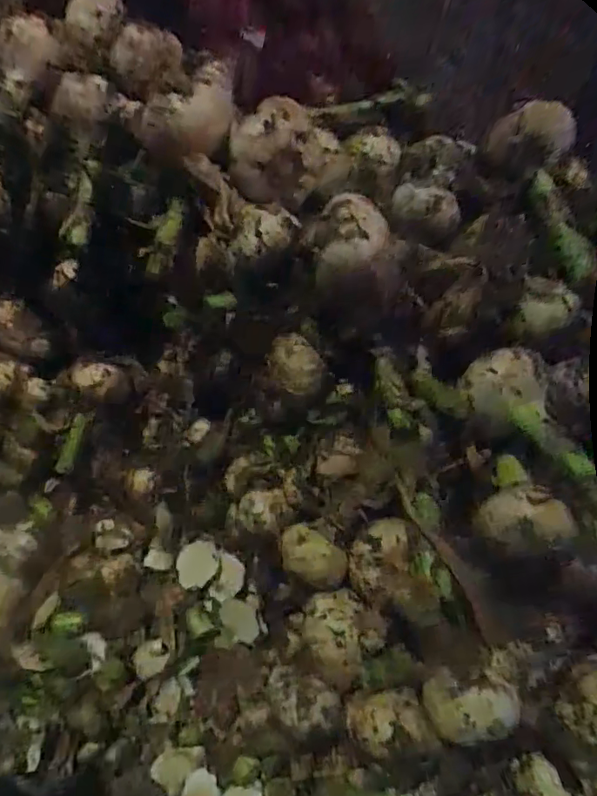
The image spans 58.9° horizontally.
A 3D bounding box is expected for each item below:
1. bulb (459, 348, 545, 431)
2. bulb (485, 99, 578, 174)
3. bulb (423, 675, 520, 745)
[{"bbox_3d":[0.120,-0.004,0.314,0.034,0.039,0.041,-12,57,-14],"label":"bulb"},{"bbox_3d":[0.156,-0.174,0.354,0.051,0.039,0.035,25,54,13],"label":"bulb"},{"bbox_3d":[0.093,0.175,0.296,0.046,0.038,0.029,1,55,-5],"label":"bulb"}]

